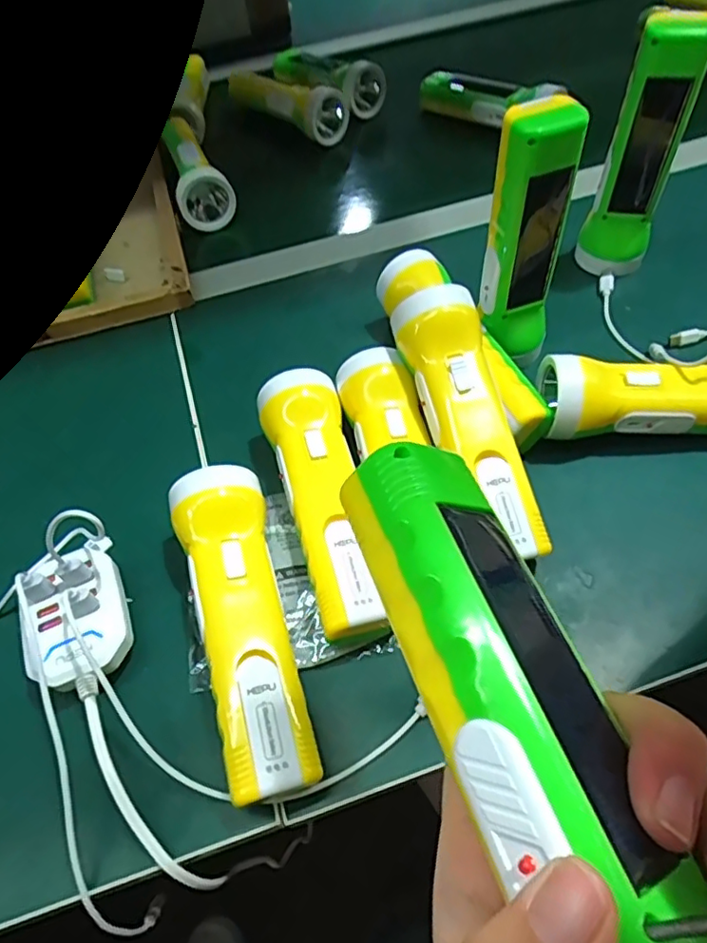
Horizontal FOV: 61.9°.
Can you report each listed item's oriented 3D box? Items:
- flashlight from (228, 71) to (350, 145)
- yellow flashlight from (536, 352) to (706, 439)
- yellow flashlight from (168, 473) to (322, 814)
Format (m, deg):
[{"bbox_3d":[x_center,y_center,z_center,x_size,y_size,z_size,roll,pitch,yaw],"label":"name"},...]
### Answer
[{"bbox_3d":[-0.076,-0.421,0.668,0.173,0.046,0.054,38,66,27],"label":"flashlight"},{"bbox_3d":[0.203,-0.044,0.371,0.165,0.050,0.045,-2,55,3],"label":"yellow flashlight"},{"bbox_3d":[-0.058,0.080,0.309,0.047,0.055,0.165,-15,55,-6],"label":"yellow flashlight"}]

